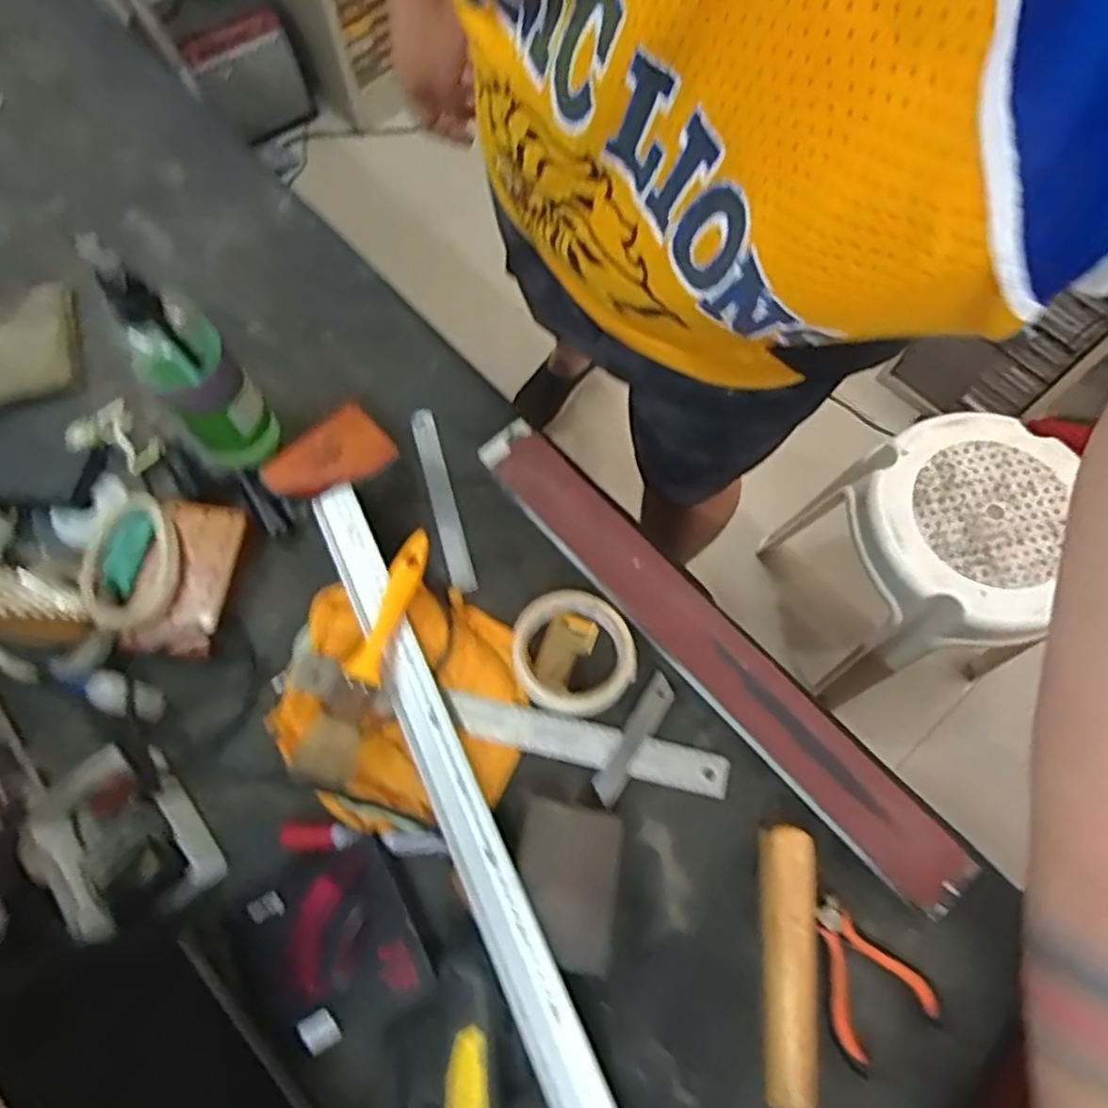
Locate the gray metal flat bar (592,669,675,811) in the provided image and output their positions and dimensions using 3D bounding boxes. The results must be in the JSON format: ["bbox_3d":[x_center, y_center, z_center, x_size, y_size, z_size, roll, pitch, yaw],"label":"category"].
[{"bbox_3d":[0.062,0.140,0.543,0.023,0.004,0.103,33,76,4],"label":"gray metal flat bar"}]

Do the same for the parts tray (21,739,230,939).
[{"bbox_3d":[-0.302,0.202,0.496,0.105,0.051,0.113,-41,72,-14],"label":"parts tray"}]

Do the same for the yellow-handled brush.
[{"bbox_3d":[-0.128,0.068,0.513,0.037,0.027,0.188,18,69,9],"label":"yellow-handled brush"}]

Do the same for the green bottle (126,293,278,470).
[{"bbox_3d":[-0.281,-0.135,0.561,0.063,0.172,0.072,-38,71,-13],"label":"green bottle"}]

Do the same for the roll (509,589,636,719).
[{"bbox_3d":[0.015,0.077,0.556,0.094,0.019,0.097,1,67,-2],"label":"roll"}]

